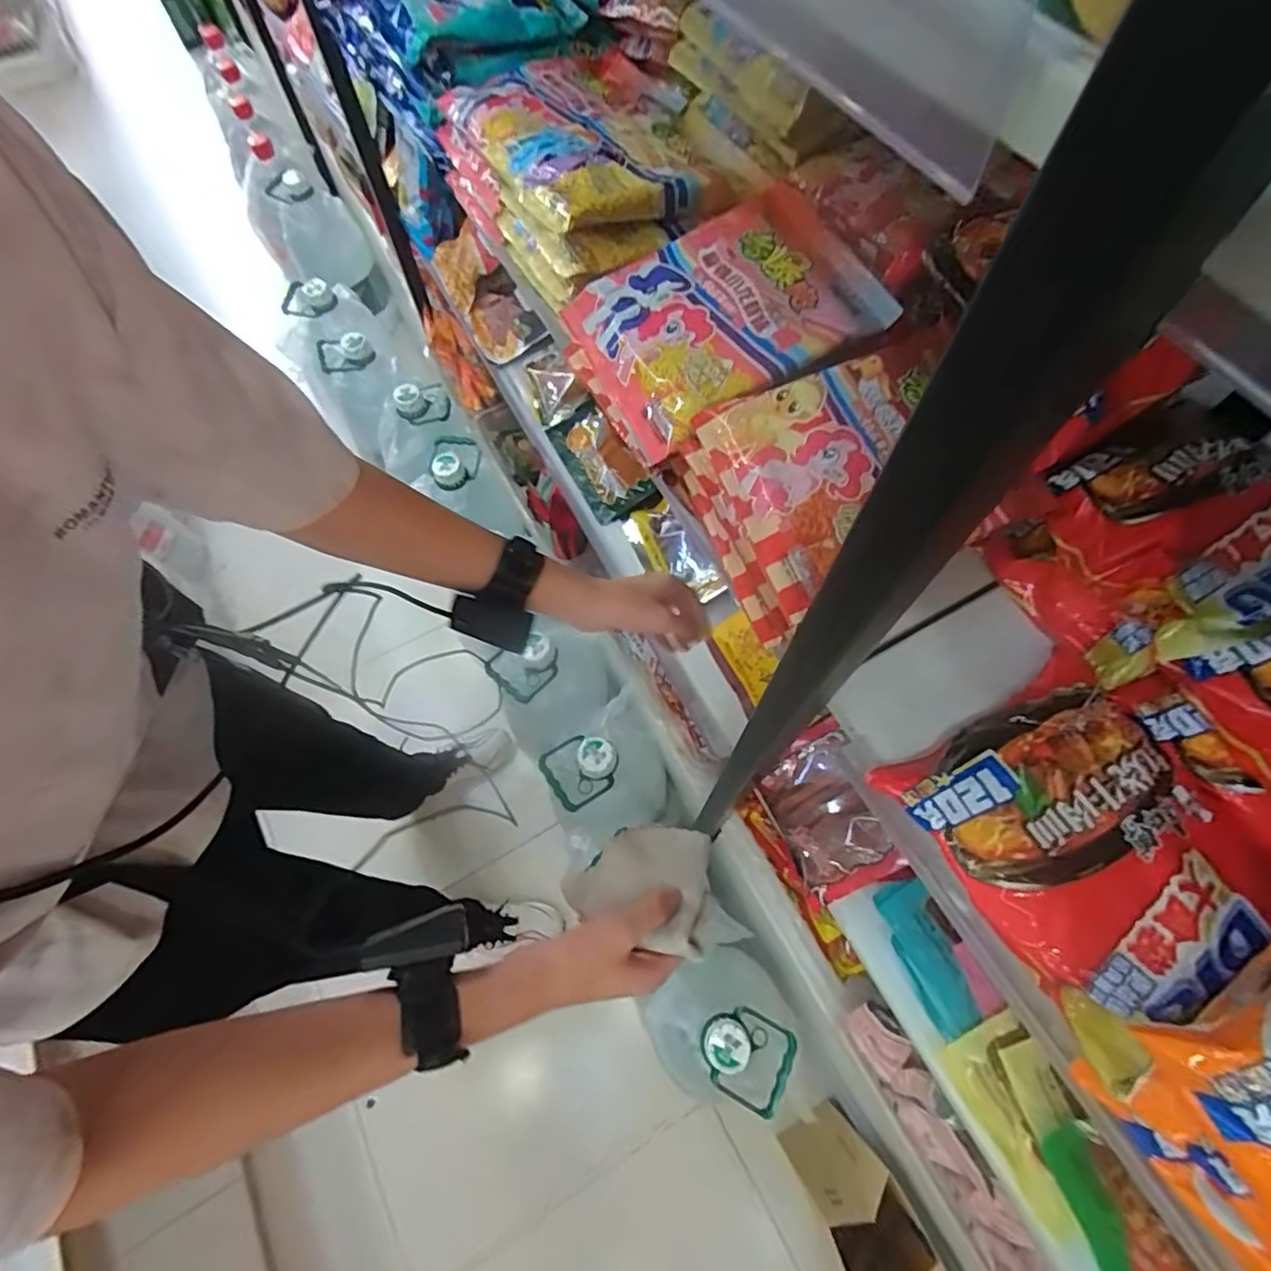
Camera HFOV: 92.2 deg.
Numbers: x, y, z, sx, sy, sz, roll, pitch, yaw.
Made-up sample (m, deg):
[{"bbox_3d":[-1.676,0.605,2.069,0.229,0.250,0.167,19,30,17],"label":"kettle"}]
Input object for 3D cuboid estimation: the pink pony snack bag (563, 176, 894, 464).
[{"bbox_3d":[0.057,-0.202,0.394,0.170,0.052,0.130,-27,68,-11],"label":"pink pony snack bag"}]

